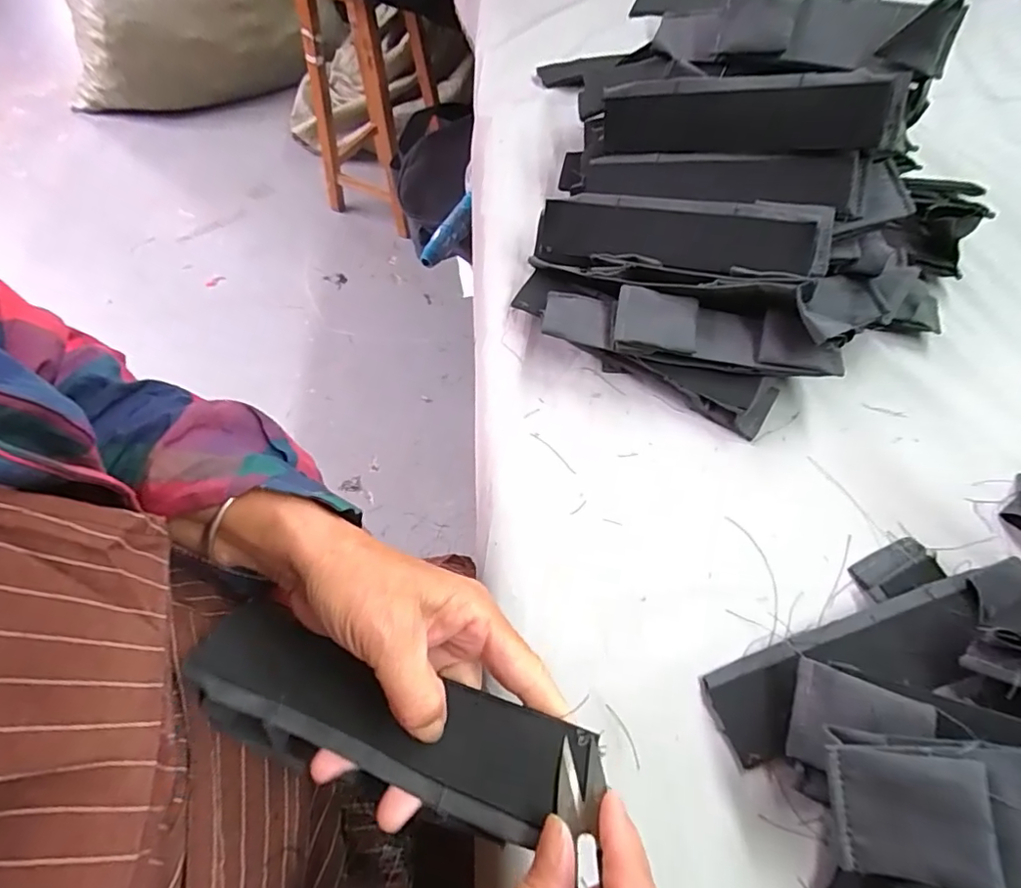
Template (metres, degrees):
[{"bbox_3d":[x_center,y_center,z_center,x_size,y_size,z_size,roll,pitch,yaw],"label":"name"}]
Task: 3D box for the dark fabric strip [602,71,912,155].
[{"bbox_3d":[0.162,-0.233,0.390,0.192,0.046,0.017,10,26,19],"label":"dark fabric strip"}]

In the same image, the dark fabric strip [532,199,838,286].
[{"bbox_3d":[0.113,-0.141,0.388,0.199,0.025,0.062,9,84,17],"label":"dark fabric strip"}]

